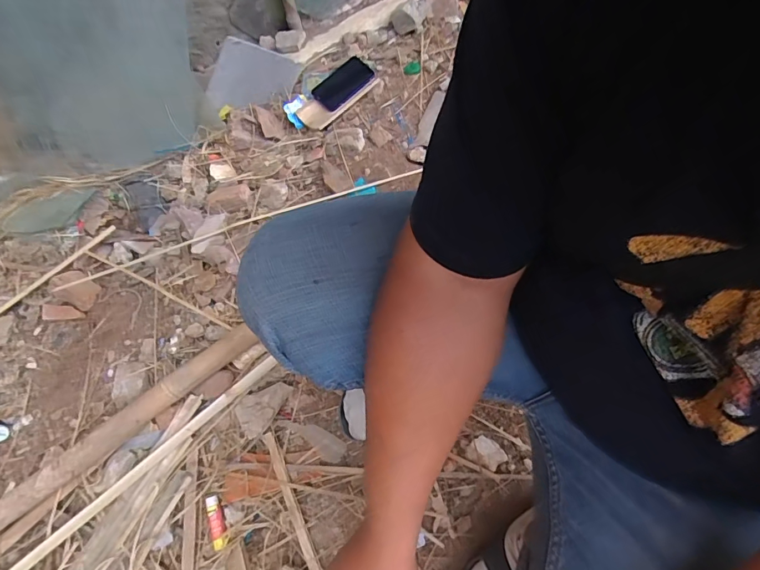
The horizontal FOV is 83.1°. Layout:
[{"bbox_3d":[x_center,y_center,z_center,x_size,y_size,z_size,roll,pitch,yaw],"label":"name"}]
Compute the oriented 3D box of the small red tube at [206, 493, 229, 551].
[{"bbox_3d":[-0.247,0.358,0.649,0.023,0.016,0.071,-16,63,-7],"label":"small red tube"}]

